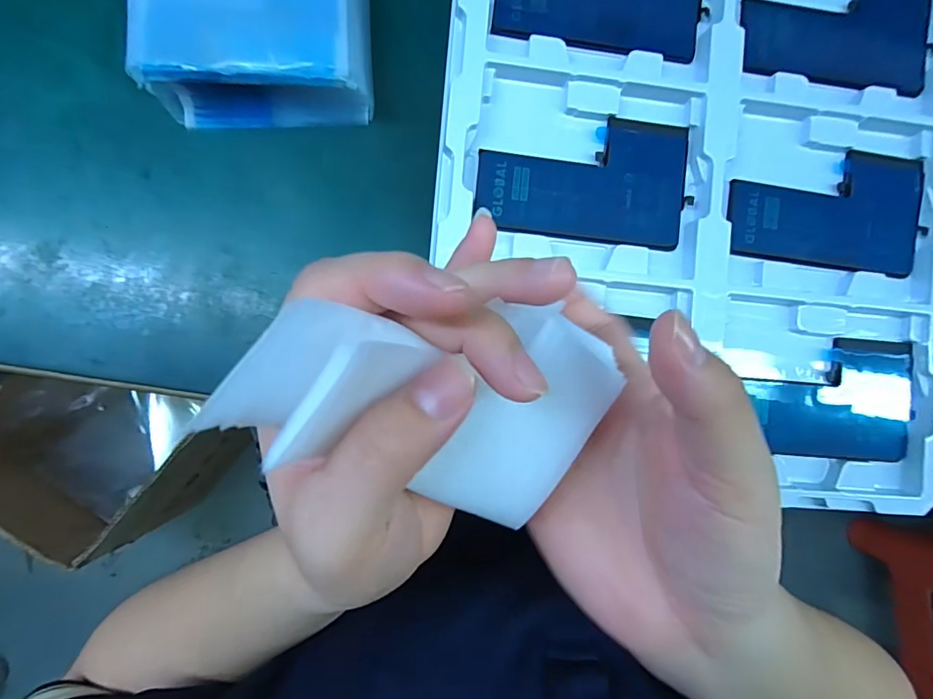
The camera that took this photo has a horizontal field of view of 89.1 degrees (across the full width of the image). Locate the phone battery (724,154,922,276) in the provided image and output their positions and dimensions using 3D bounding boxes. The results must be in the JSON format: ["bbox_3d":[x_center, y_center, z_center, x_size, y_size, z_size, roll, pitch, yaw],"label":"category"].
[{"bbox_3d":[0.197,-0.077,0.258,0.110,0.006,0.065,5,87,-5],"label":"phone battery"}]

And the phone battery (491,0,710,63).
[{"bbox_3d":[0.071,-0.189,0.249,0.110,0.004,0.066,2,87,-5],"label":"phone battery"}]

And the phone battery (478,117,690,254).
[{"bbox_3d":[0.061,-0.090,0.245,0.108,0.004,0.064,5,87,-5],"label":"phone battery"}]

